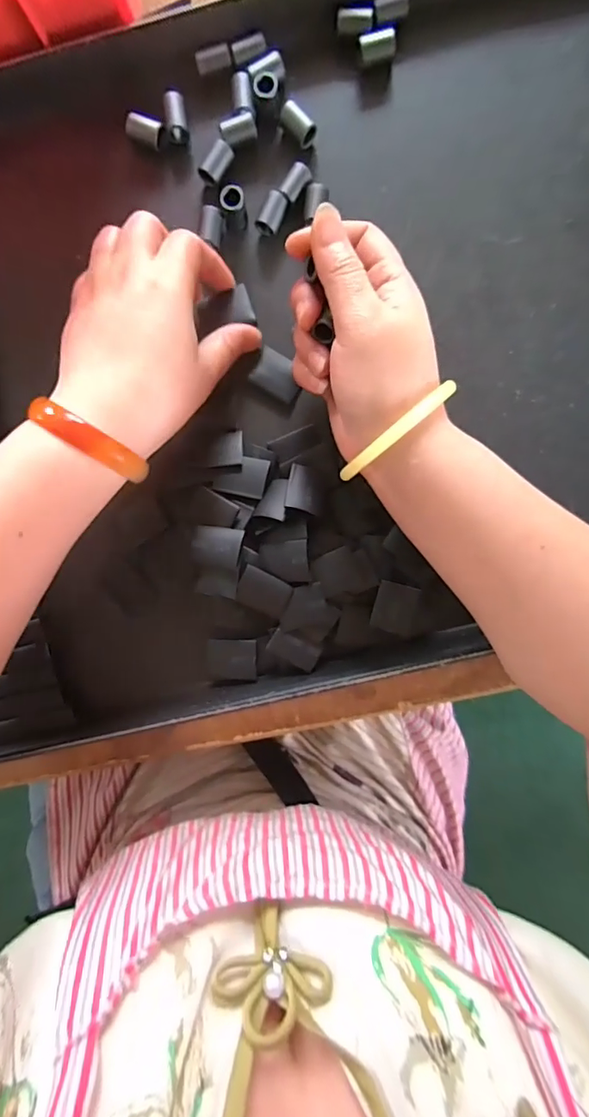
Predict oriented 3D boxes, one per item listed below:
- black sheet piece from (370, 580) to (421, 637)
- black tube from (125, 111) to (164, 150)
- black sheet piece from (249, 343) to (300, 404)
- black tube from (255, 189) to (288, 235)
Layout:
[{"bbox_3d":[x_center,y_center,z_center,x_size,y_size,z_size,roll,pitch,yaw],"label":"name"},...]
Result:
[{"bbox_3d":[0.064,0.032,0.310,0.027,0.004,0.030,14,94,1],"label":"black sheet piece"},{"bbox_3d":[-0.089,-0.254,0.294,0.022,0.013,0.013,23,95,0],"label":"black tube"},{"bbox_3d":[-0.011,-0.114,0.306,0.031,0.004,0.024,32,95,-1],"label":"black sheet piece"},{"bbox_3d":[-0.013,-0.205,0.295,0.013,0.013,0.022,27,95,-1],"label":"black tube"}]

